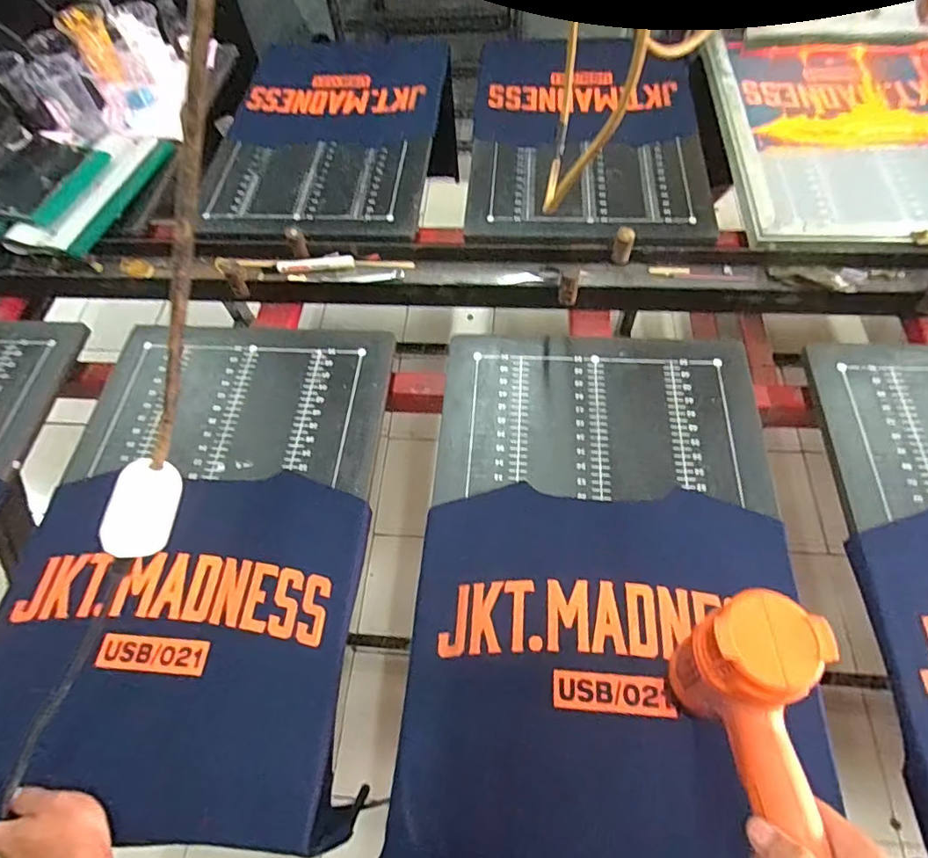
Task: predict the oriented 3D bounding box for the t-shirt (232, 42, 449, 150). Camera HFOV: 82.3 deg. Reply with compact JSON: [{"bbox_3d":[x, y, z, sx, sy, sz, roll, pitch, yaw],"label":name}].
[{"bbox_3d":[-0.243,-0.681,1.075,0.401,0.018,0.345,-1,62,2],"label":"t-shirt"}]

